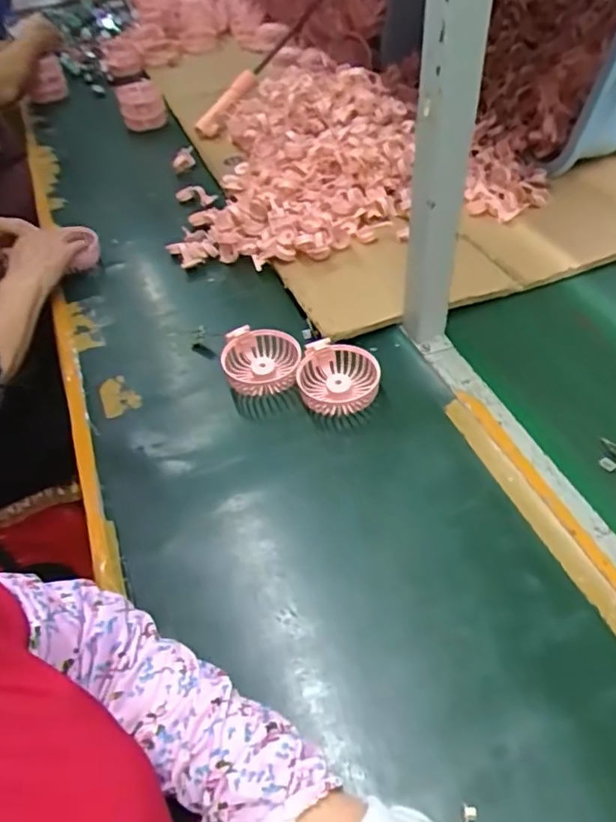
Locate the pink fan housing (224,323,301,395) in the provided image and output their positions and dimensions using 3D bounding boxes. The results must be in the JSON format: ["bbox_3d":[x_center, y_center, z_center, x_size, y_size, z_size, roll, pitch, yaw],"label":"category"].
[{"bbox_3d":[-0.053,-0.059,0.695,0.084,0.037,0.078,-3,48,3],"label":"pink fan housing"}]

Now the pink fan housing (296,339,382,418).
[{"bbox_3d":[0.035,-0.038,0.670,0.088,0.031,0.085,-3,48,3],"label":"pink fan housing"}]

